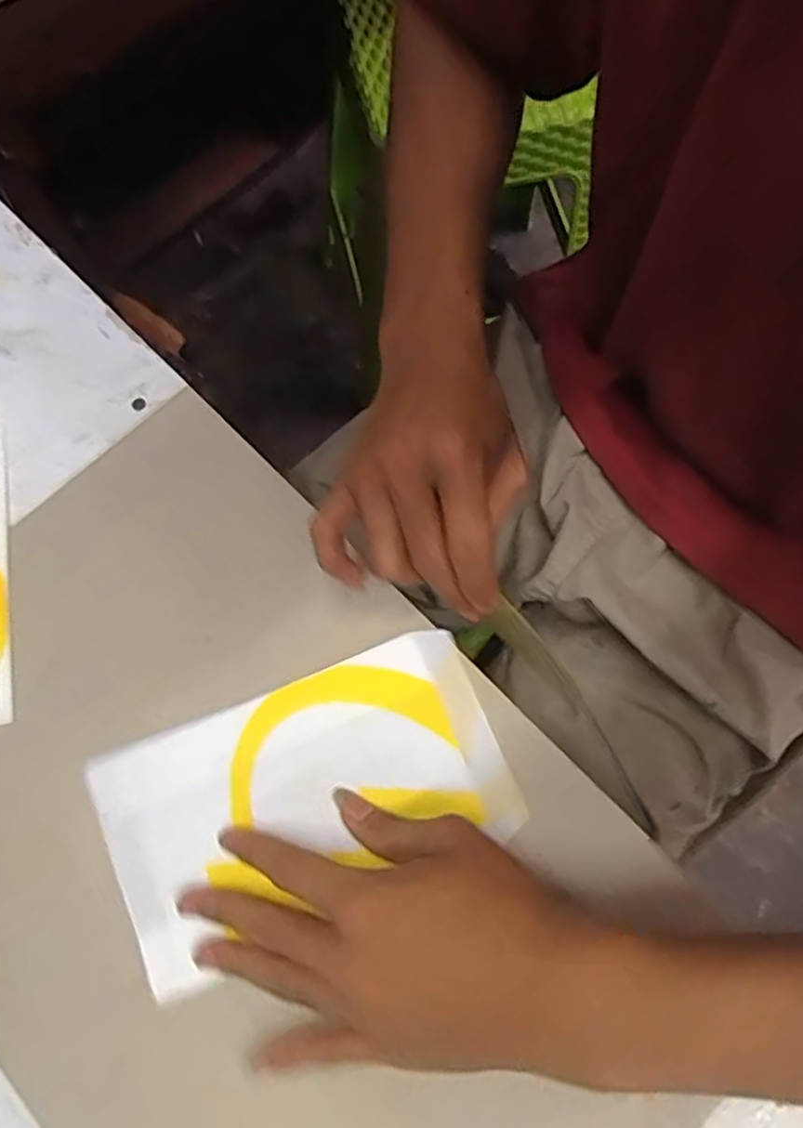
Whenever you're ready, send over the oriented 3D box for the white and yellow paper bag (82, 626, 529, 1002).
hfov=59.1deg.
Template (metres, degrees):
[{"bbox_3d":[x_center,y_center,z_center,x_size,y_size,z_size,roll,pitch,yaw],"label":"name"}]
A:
[{"bbox_3d":[-0.045,0.112,0.344,0.189,0.008,0.107,-21,73,-7],"label":"white and yellow paper bag"}]

